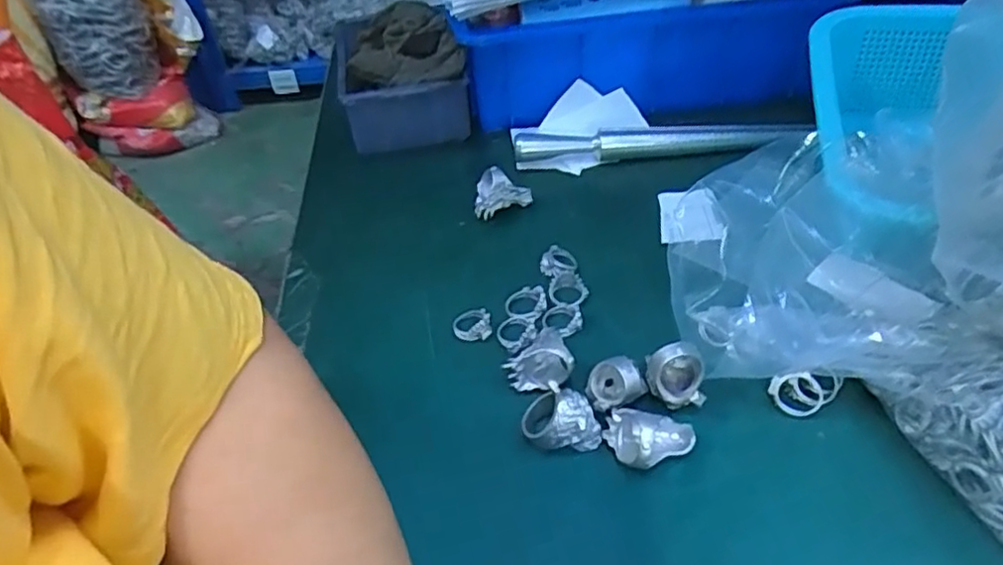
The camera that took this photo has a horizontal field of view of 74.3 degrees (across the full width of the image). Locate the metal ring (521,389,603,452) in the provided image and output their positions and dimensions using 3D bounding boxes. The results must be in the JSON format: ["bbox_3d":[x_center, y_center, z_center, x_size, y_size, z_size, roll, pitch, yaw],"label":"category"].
[{"bbox_3d":[0.027,0.066,0.310,0.037,0.030,0.022,20,49,24],"label":"metal ring"}]

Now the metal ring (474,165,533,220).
[{"bbox_3d":[0.000,-0.055,0.433,0.033,0.032,0.023,9,45,14],"label":"metal ring"}]

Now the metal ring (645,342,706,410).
[{"bbox_3d":[0.083,0.044,0.320,0.027,0.034,0.020,3,44,8],"label":"metal ring"}]

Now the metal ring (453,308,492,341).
[{"bbox_3d":[-0.017,0.023,0.373,0.021,0.005,0.019,-4,44,1],"label":"metal ring"}]

